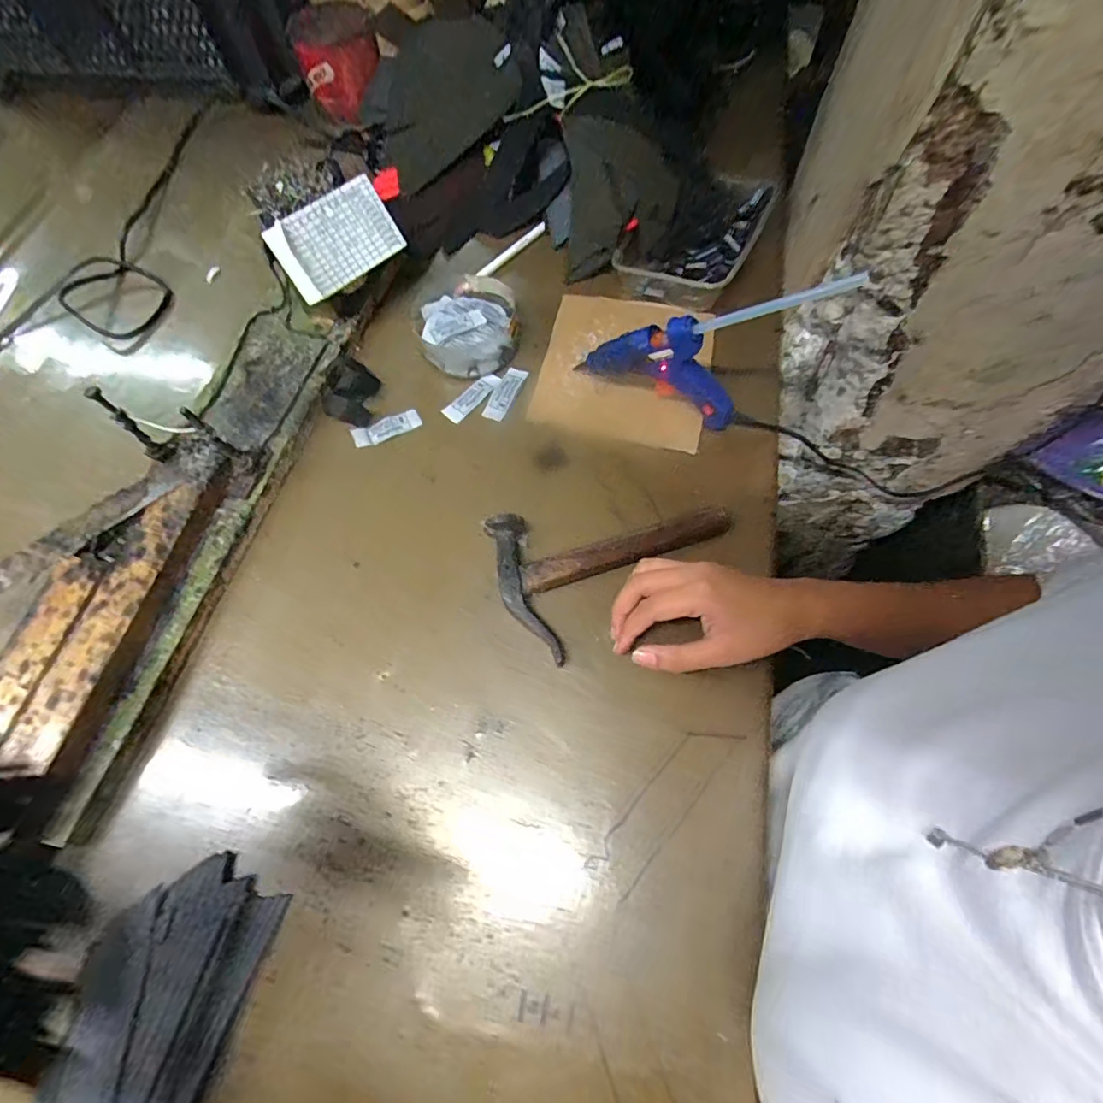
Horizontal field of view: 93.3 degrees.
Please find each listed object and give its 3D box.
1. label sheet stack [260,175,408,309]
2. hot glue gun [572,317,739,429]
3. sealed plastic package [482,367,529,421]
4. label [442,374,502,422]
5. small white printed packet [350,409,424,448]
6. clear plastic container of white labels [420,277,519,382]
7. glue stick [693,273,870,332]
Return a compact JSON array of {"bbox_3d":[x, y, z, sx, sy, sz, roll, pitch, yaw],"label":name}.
[{"bbox_3d":[-0.183,-0.269,0.447,0.102,0.062,0.019,-45,34,-20],"label":"label sheet stack"},{"bbox_3d":[0.090,-0.153,0.432,0.136,0.087,0.025,21,69,10],"label":"hot glue gun"},{"bbox_3d":[-0.043,-0.148,0.485,0.020,0.004,0.060,24,69,11],"label":"sealed plastic package"},{"bbox_3d":[-0.073,-0.145,0.486,0.020,0.004,0.062,41,73,17],"label":"label"},{"bbox_3d":[-0.149,-0.112,0.473,0.061,0.005,0.023,-26,68,-10],"label":"small white printed packet"},{"bbox_3d":[-0.078,-0.217,0.500,0.088,0.033,0.100,-2,66,0],"label":"clear plastic container of white labels"},{"bbox_3d":[0.149,-0.165,0.352,0.113,0.012,0.008,2,60,44],"label":"glue stick"}]

